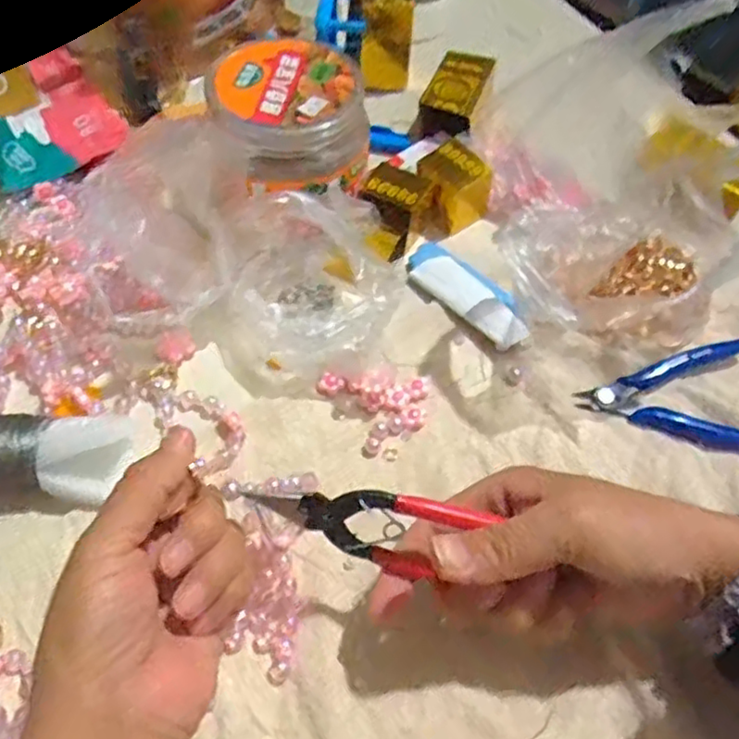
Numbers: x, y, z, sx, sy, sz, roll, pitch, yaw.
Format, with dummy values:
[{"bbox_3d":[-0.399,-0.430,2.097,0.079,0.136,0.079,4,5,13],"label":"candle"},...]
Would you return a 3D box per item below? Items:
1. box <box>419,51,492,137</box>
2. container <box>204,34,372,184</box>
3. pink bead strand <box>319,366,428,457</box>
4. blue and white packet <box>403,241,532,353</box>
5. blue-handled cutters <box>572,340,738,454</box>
[{"bbox_3d":[0.071,-0.220,0.544,0.050,0.039,0.083,17,57,7],"label":"box"},{"bbox_3d":[-0.051,-0.167,0.433,0.100,0.042,0.101,2,56,-2],"label":"container"},{"bbox_3d":[0.008,0.016,0.401,0.057,0.008,0.056,-26,63,-19],"label":"pink bead strand"},{"bbox_3d":[0.065,-0.054,0.448,0.035,0.015,0.102,-33,65,-23],"label":"blue and white packet"},{"bbox_3d":[0.191,0.015,0.416,0.116,0.012,0.080,2,57,-3],"label":"blue-handled cutters"}]

